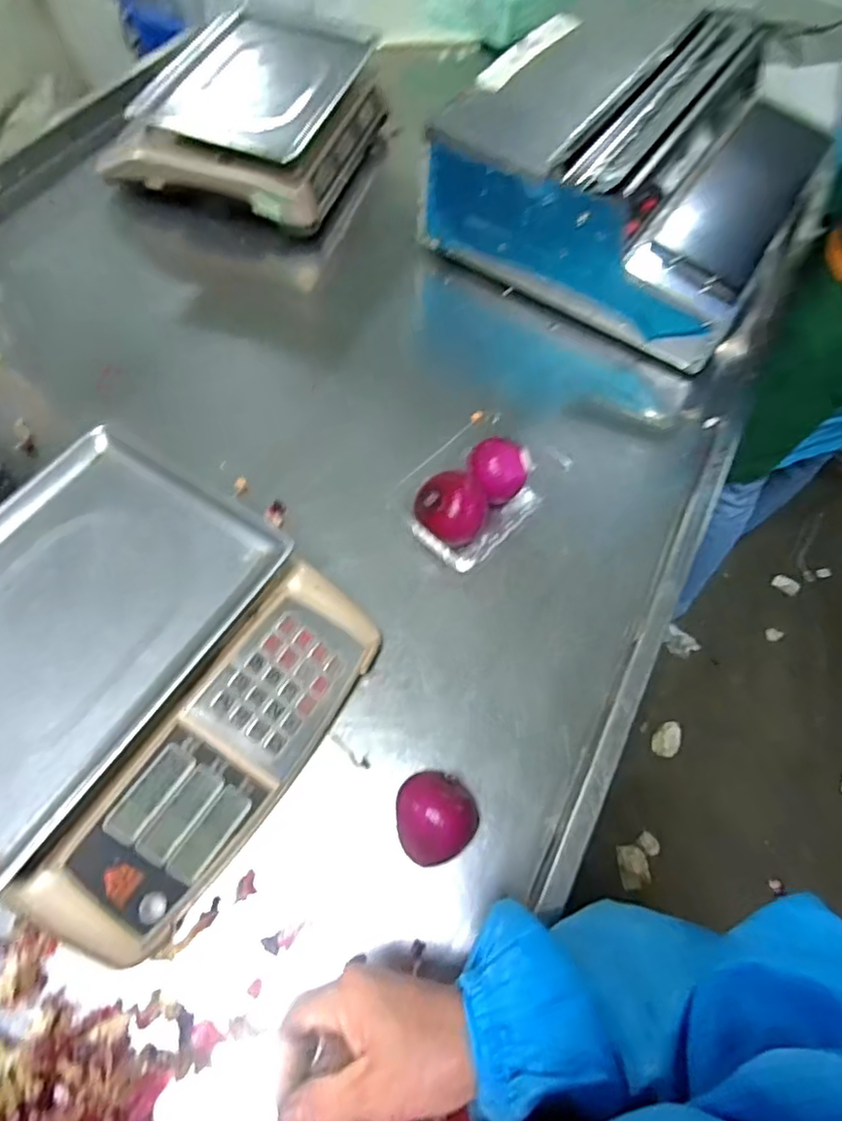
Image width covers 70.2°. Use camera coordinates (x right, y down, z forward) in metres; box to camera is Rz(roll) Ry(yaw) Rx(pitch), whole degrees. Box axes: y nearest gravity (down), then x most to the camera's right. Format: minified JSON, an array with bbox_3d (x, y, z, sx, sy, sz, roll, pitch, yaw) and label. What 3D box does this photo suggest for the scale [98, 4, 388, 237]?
[{"bbox_3d":[-0.251,-0.660,0.885,0.312,0.111,0.325,19,64,7],"label":"scale"}]

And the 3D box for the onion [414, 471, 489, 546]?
[{"bbox_3d":[0.031,-0.048,0.636,0.073,0.067,0.076,1,63,-2],"label":"onion"}]

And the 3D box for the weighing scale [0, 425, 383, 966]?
[{"bbox_3d":[-0.263,0.095,0.526,0.342,0.109,0.336,30,66,12],"label":"weighing scale"}]

